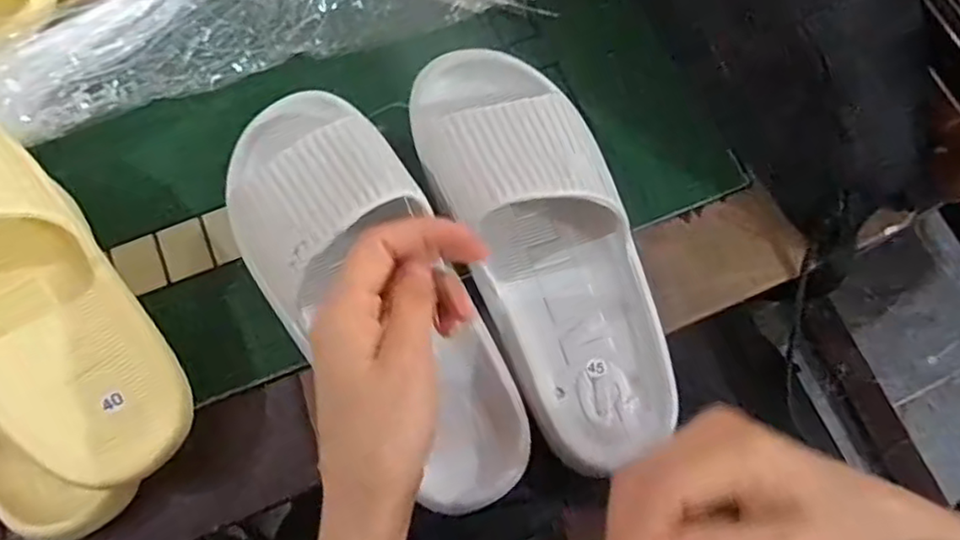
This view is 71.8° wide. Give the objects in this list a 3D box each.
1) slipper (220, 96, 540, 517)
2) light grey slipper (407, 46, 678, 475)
[{"bbox_3d":[-0.064,0.012,0.397,0.101,0.068,0.278,-35,84,-11],"label":"slipper"},{"bbox_3d":[0.048,-0.020,0.410,0.115,0.060,0.280,-20,74,-7],"label":"light grey slipper"}]

